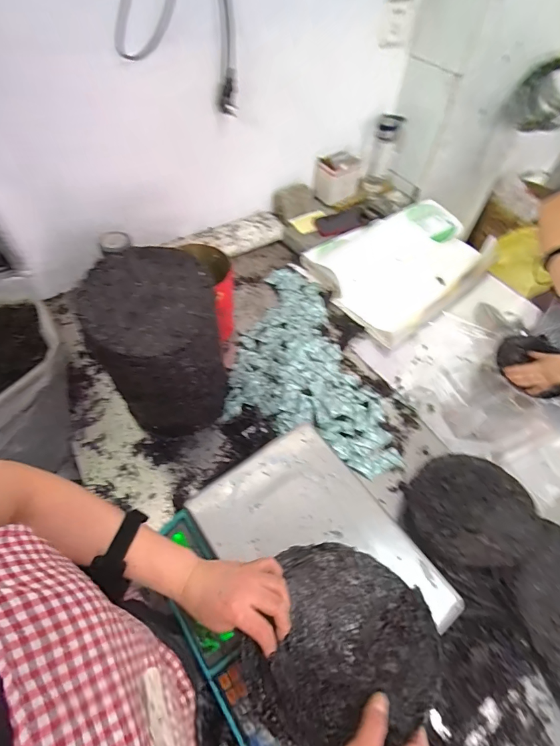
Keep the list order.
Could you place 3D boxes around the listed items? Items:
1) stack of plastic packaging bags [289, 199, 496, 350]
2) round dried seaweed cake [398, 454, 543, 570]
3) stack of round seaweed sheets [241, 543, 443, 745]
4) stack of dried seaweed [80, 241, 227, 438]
[{"bbox_3d":[0.344,-0.313,1.036,0.478,0.053,0.352,-33,64,-22],"label":"stack of plastic packaging bags"},{"bbox_3d":[0.330,0.242,0.664,0.214,0.041,0.198,-6,43,6],"label":"round dried seaweed cake"},{"bbox_3d":[0.075,0.308,0.428,0.197,0.030,0.193,19,58,10],"label":"stack of round seaweed sheets"},{"bbox_3d":[-0.203,-0.032,0.679,0.183,0.311,0.186,-11,57,-11],"label":"stack of dried seaweed"}]

